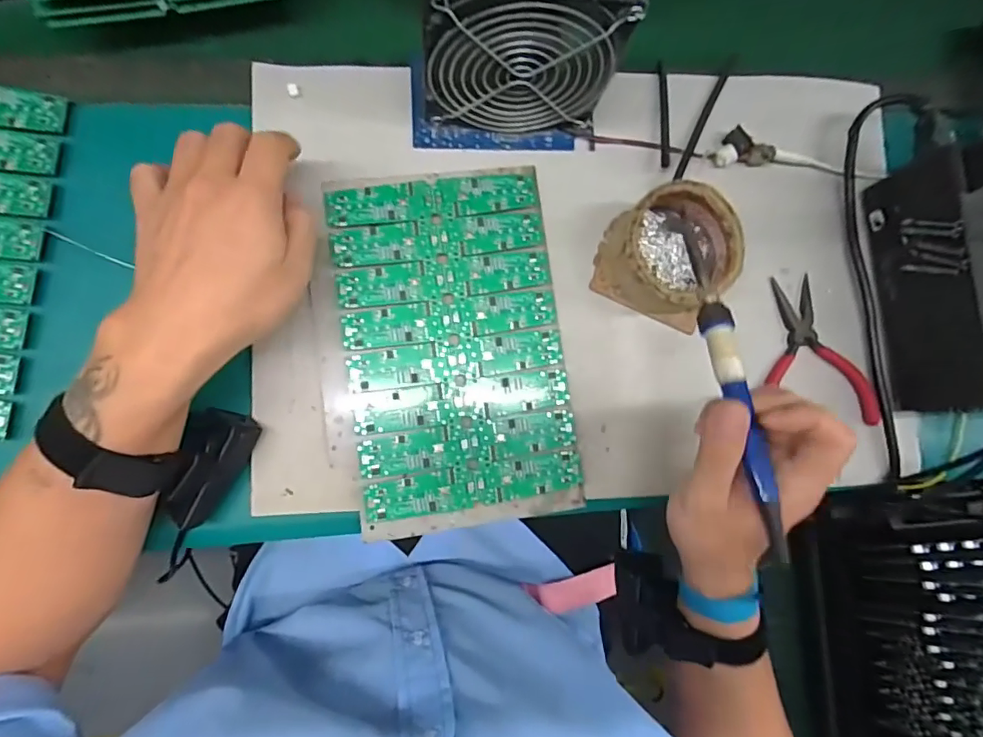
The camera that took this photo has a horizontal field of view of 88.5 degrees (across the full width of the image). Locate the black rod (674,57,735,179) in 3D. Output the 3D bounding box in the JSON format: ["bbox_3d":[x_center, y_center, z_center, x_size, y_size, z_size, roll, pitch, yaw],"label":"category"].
[{"bbox_3d":[0.169,-0.196,0.394,0.010,0.011,0.120,27,83,-4],"label":"black rod"}]

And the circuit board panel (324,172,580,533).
[{"bbox_3d":[-0.025,-0.015,0.355,0.150,0.010,0.245,-8,86,-8],"label":"circuit board panel"}]

